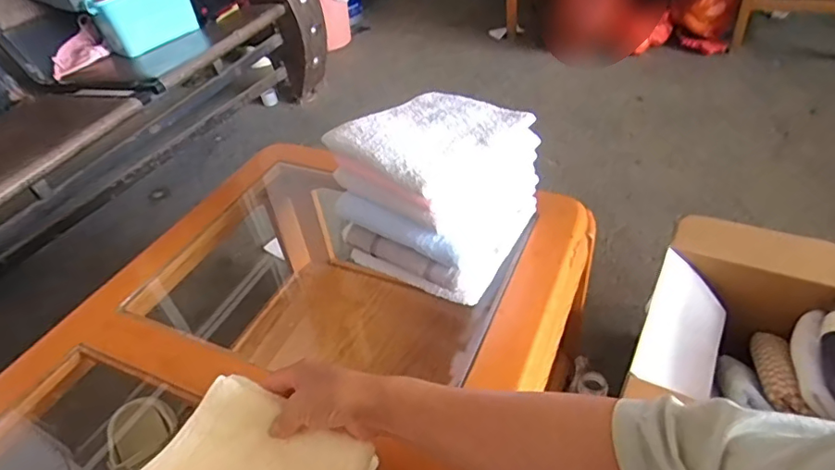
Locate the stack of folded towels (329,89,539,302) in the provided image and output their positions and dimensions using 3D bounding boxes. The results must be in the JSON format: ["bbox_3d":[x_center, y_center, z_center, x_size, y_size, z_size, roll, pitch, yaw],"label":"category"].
[{"bbox_3d":[0.020,-0.064,0.633,0.183,0.154,0.178,20,49,28],"label":"stack of folded towels"}]

